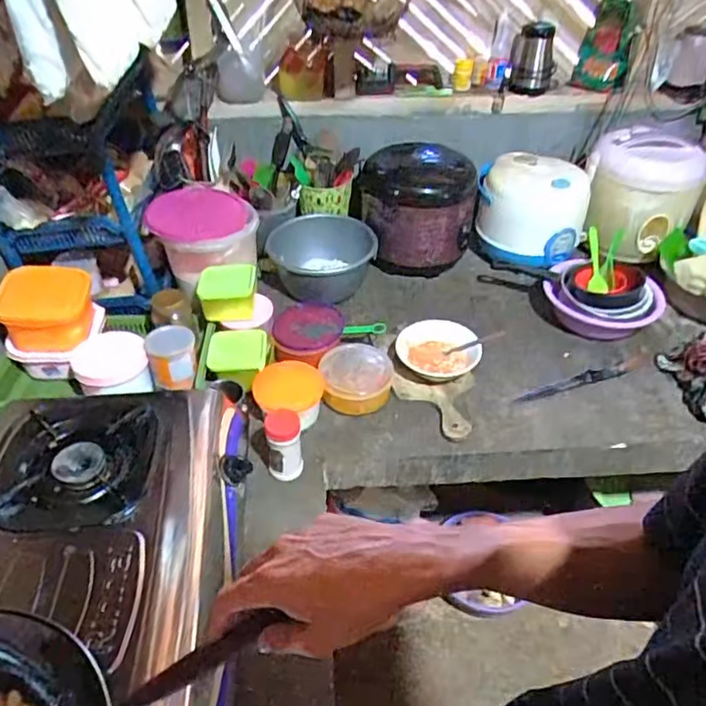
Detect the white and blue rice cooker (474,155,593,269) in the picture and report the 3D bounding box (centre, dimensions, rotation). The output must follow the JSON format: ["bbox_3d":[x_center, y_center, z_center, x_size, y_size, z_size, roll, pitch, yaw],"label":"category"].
[{"bbox_3d":[0.380,-0.303,1.260,0.212,0.255,0.203,18,45,18],"label":"white and blue rice cooker"}]

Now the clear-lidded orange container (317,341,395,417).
[{"bbox_3d":[0.005,0.046,1.076,0.126,0.047,0.136,3,42,2],"label":"clear-lidded orange container"}]

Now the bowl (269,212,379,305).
[{"bbox_3d":[-0.067,-0.204,1.295,0.224,0.134,0.189,-5,43,-6],"label":"bowl"}]

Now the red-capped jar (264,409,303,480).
[{"bbox_3d":[-0.110,0.140,0.928,0.055,0.113,0.047,3,42,2],"label":"red-capped jar"}]

